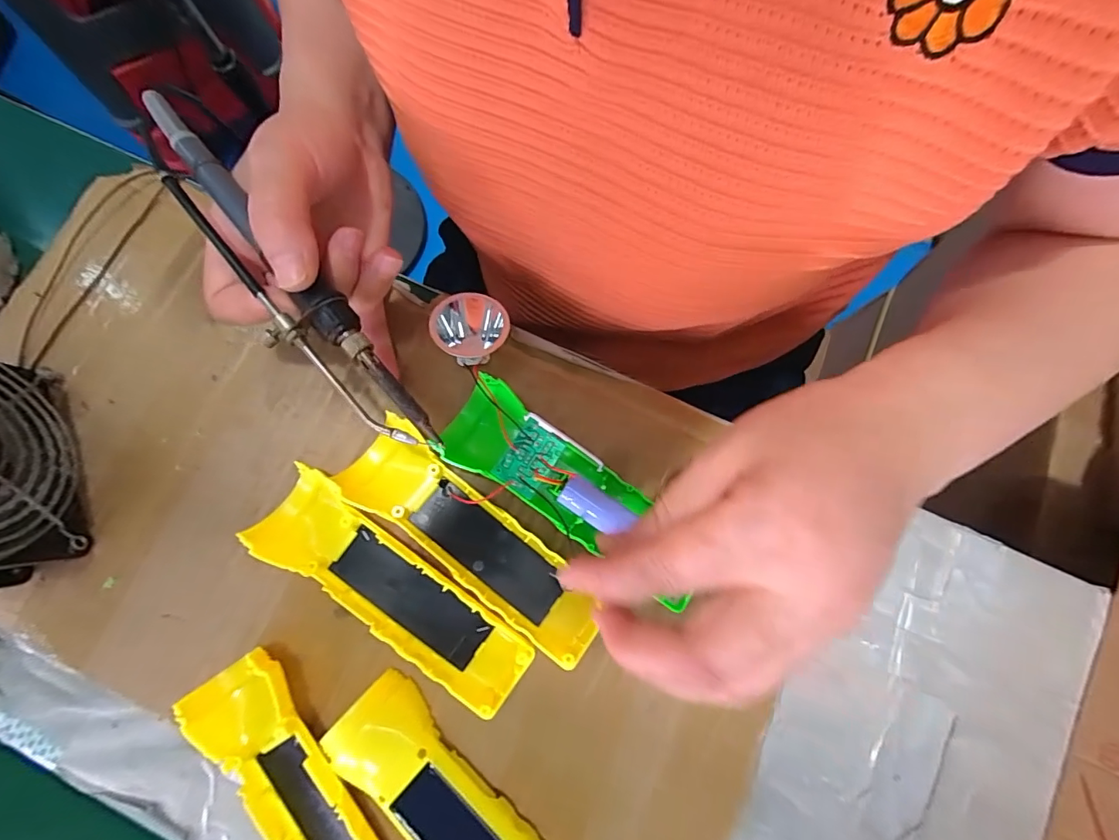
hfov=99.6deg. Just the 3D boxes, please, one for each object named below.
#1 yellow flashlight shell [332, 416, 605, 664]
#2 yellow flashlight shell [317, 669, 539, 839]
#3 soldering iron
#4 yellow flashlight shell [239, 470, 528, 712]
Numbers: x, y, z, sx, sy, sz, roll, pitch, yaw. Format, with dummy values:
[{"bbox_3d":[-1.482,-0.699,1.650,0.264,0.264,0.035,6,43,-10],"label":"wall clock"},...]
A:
[{"bbox_3d":[-0.047,0.063,0.262,0.160,0.025,0.050,35,82,6],"label":"yellow flashlight shell"},{"bbox_3d":[-0.047,0.201,0.235,0.159,0.031,0.044,42,83,7],"label":"yellow flashlight shell"},{"bbox_3d":[-0.135,-0.067,0.221,0.032,0.014,0.205,-39,88,-6],"label":"soldering iron"},{"bbox_3d":[-0.092,0.091,0.258,0.164,0.025,0.046,37,82,6],"label":"yellow flashlight shell"}]

